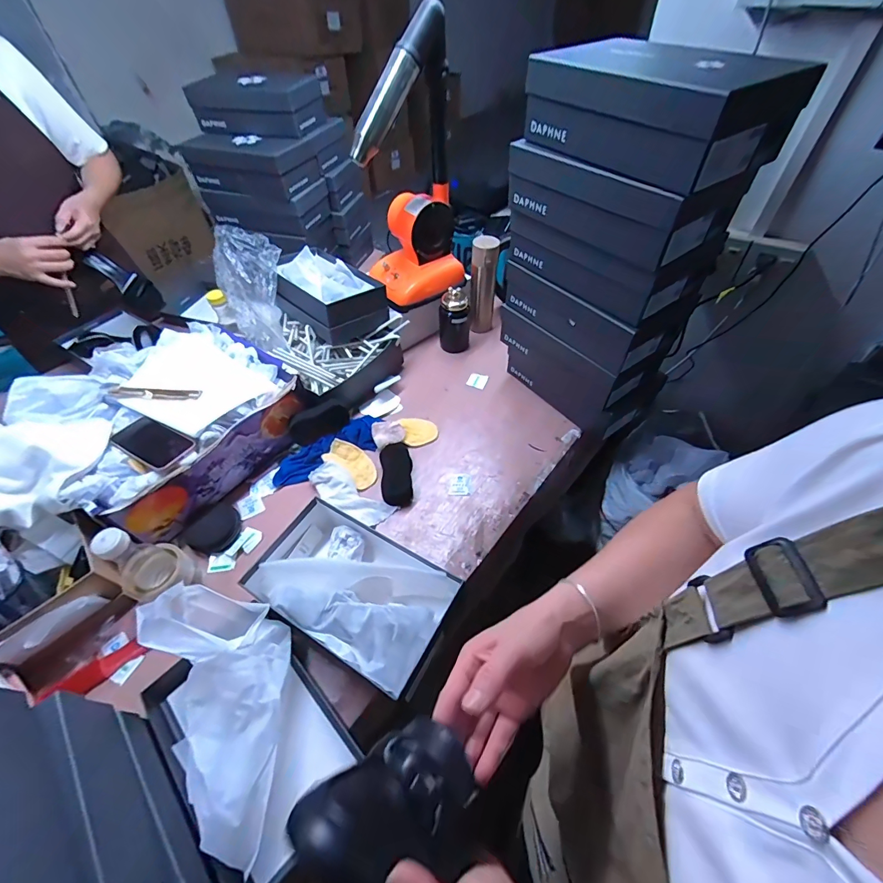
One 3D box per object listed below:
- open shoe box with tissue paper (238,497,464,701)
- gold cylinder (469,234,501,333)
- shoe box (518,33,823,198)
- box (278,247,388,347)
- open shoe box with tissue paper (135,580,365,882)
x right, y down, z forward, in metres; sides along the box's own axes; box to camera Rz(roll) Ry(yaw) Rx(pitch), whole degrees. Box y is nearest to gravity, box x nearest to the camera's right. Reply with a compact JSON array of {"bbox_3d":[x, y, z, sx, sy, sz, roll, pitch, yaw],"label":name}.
[{"bbox_3d":[-0.137,0.231,0.638,0.298,0.081,0.194,25,57,20],"label":"open shoe box with tissue paper"},{"bbox_3d":[0.108,-0.397,1.044,0.066,0.245,0.059,9,53,10],"label":"gold cylinder"},{"bbox_3d":[0.296,-0.463,0.553,0.219,0.100,0.299,-31,57,-20],"label":"shoe box"},{"bbox_3d":[-0.274,-0.358,0.944,0.272,0.144,0.172,36,61,26],"label":"box"},{"bbox_3d":[-0.274,0.346,0.524,0.338,0.151,0.198,35,61,26],"label":"open shoe box with tissue paper"}]

